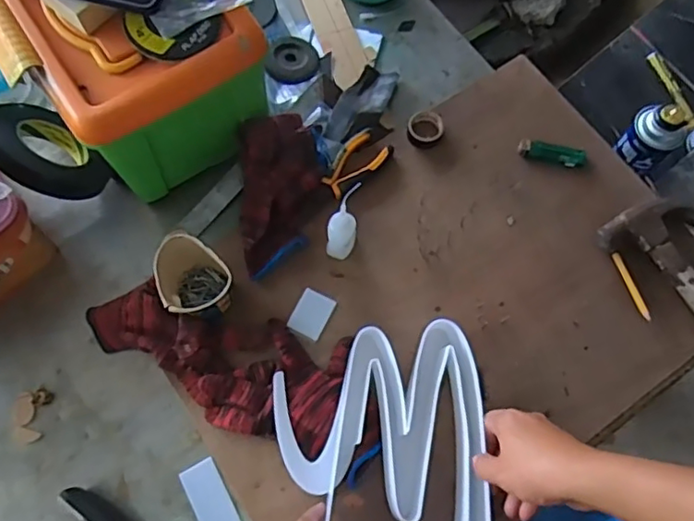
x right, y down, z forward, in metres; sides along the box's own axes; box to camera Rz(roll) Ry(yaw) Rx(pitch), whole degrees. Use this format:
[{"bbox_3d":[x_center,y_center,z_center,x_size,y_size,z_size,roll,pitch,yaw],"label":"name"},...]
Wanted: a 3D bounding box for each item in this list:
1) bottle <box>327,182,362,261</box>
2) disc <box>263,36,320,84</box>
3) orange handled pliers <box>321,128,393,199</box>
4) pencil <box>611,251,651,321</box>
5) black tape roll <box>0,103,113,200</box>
[{"bbox_3d":[-0.004,-0.040,0.654,0.032,0.116,0.044,7,72,0],"label":"bottle"},{"bbox_3d":[-0.072,-0.271,0.795,0.071,0.014,0.075,1,72,-2],"label":"disc"},{"bbox_3d":[0.009,-0.121,0.720,0.092,0.015,0.050,-38,77,-13],"label":"orange handled pliers"},{"bbox_3d":[0.325,0.028,0.677,0.008,0.006,0.083,-18,74,-8],"label":"pencil"},{"bbox_3d":[-0.347,-0.129,0.681,0.033,0.130,0.134,-40,76,24],"label":"black tape roll"}]

